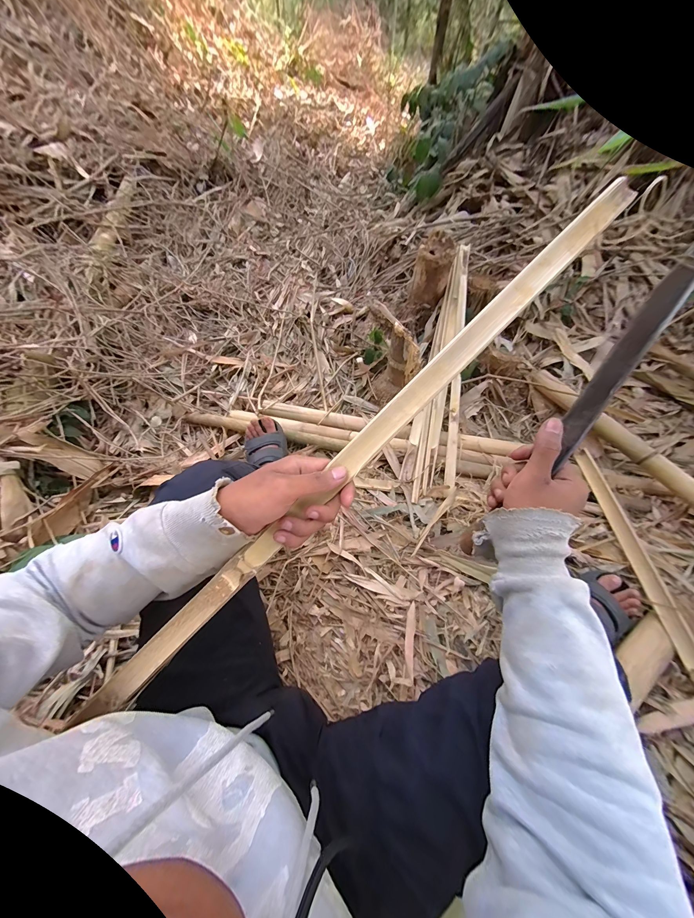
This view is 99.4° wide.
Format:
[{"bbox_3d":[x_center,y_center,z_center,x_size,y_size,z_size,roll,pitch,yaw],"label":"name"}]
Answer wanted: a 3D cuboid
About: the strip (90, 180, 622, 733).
[{"bbox_3d":[0.004,0.000,0.284,0.687,0.016,0.026,-45,64,1],"label":"strip"}]

